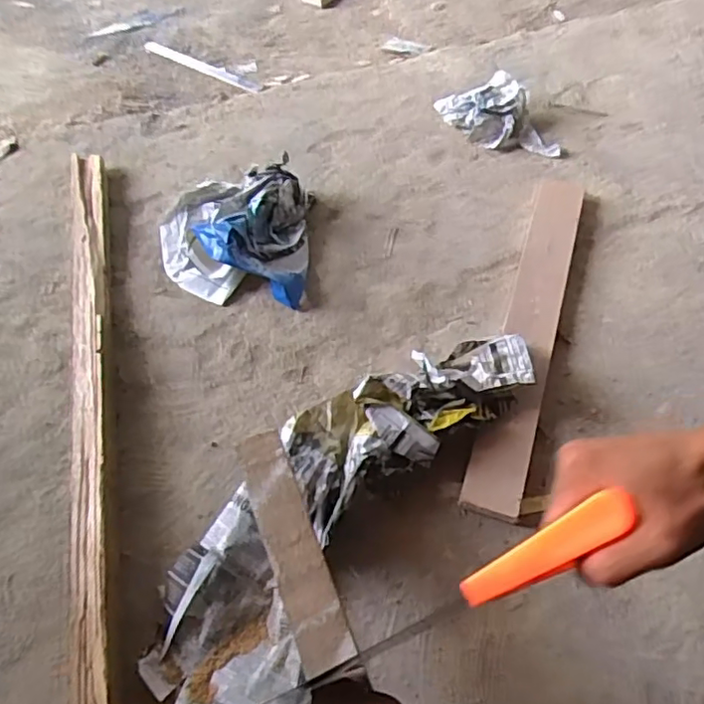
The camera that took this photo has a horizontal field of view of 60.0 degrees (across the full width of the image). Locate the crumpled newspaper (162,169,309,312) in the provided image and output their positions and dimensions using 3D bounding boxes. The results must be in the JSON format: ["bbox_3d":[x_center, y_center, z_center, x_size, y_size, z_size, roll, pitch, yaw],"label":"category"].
[{"bbox_3d":[-0.157,-0.159,0.771,0.191,0.081,0.202,-3,57,3],"label":"crumpled newspaper"}]

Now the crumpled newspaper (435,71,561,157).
[{"bbox_3d":[0.208,-0.323,0.869,0.115,0.058,0.141,-27,59,-12],"label":"crumpled newspaper"}]

